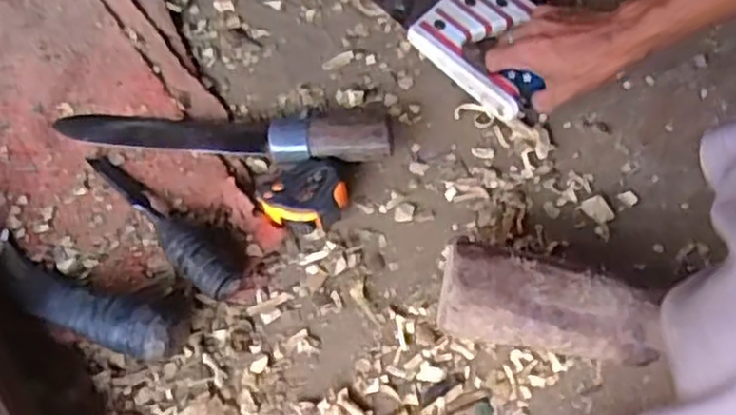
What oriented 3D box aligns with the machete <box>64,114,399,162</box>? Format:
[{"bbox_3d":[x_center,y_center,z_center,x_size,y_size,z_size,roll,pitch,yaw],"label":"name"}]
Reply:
[{"bbox_3d":[-0.140,-0.077,0.682,0.329,0.042,0.055,5,63,5],"label":"machete"}]

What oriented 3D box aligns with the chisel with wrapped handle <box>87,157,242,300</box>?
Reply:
[{"bbox_3d":[-0.184,0.011,0.643,0.202,0.035,0.038,38,70,20],"label":"chisel with wrapped handle"}]

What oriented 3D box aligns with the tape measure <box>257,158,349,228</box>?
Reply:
[{"bbox_3d":[-0.056,-0.013,0.651,0.077,0.035,0.065,11,63,8],"label":"tape measure"}]

